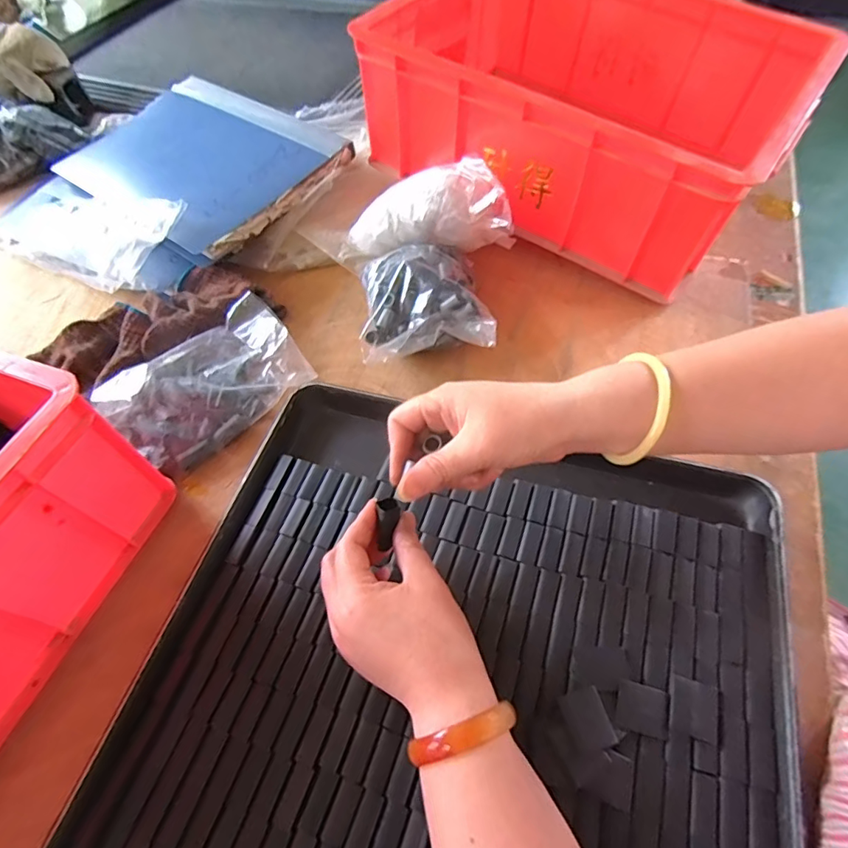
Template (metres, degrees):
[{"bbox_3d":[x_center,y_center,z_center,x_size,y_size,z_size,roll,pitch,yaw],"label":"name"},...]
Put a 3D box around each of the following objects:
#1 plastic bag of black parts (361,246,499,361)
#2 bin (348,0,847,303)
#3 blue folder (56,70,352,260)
[{"bbox_3d":[-0.001,-0.124,0.493,0.121,0.052,0.129,-6,57,1],"label":"plastic bag of black parts"},{"bbox_3d":[0.175,-0.344,0.552,0.394,0.159,0.296,29,64,21],"label":"bin"},{"bbox_3d":[-0.283,-0.331,0.621,0.320,0.023,0.226,32,70,23],"label":"blue folder"}]

